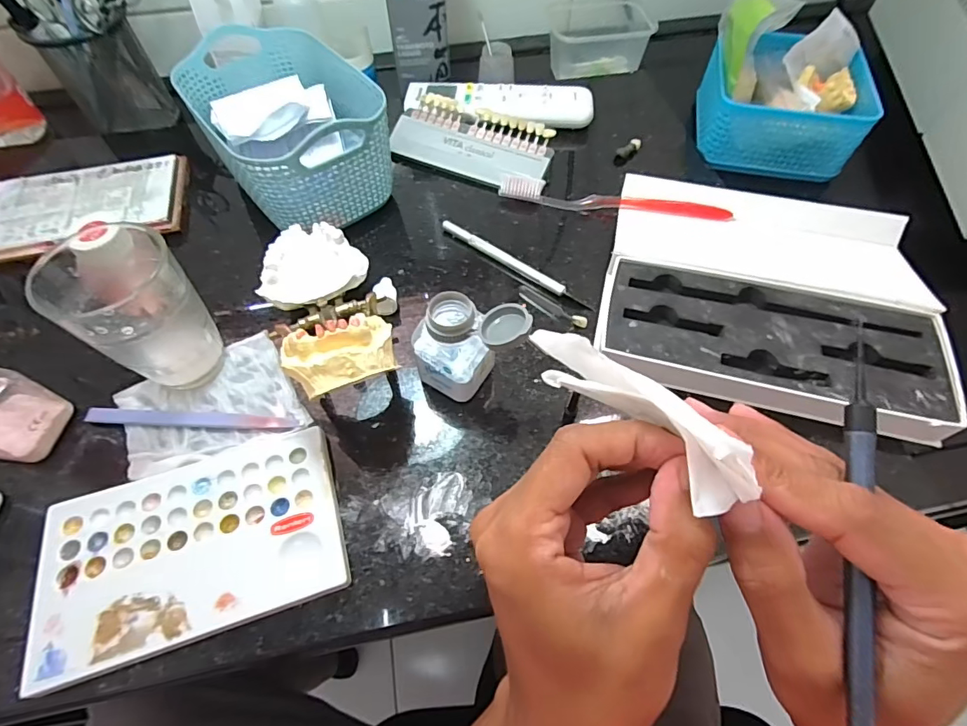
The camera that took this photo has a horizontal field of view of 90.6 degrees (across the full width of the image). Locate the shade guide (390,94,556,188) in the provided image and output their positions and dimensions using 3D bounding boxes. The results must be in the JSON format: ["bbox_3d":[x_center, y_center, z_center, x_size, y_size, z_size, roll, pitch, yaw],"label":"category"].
[{"bbox_3d":[-0.003,-0.195,0.434,0.129,0.019,0.067,22,79,13],"label":"shade guide"}]

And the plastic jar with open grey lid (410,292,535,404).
[{"bbox_3d":[-0.009,-0.009,0.291,0.065,0.070,0.035,-7,60,-3],"label":"plastic jar with open grey lid"}]

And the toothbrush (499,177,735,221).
[{"bbox_3d":[0.108,-0.137,0.398,0.189,0.020,0.014,9,60,6],"label":"toothbrush"}]

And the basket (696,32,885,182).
[{"bbox_3d":[0.275,-0.241,0.450,0.145,0.069,0.110,7,60,4],"label":"basket"}]

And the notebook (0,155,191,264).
[{"bbox_3d":[-0.332,-0.134,0.402,0.149,0.017,0.095,-11,60,-6],"label":"notebook"}]

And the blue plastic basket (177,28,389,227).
[{"bbox_3d":[-0.155,-0.186,0.394,0.116,0.093,0.178,-37,66,-19],"label":"blue plastic basket"}]

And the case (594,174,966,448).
[{"bbox_3d":[0.201,-0.052,0.347,0.213,0.034,0.196,14,61,9],"label":"case"}]

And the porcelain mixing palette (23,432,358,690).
[{"bbox_3d":[-0.158,0.099,0.264,0.152,0.014,0.097,-17,61,-9],"label":"porcelain mixing palette"}]

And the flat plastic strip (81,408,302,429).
[{"bbox_3d":[-0.184,0.035,0.305,0.136,0.007,0.011,2,60,2],"label":"flat plastic strip"}]

